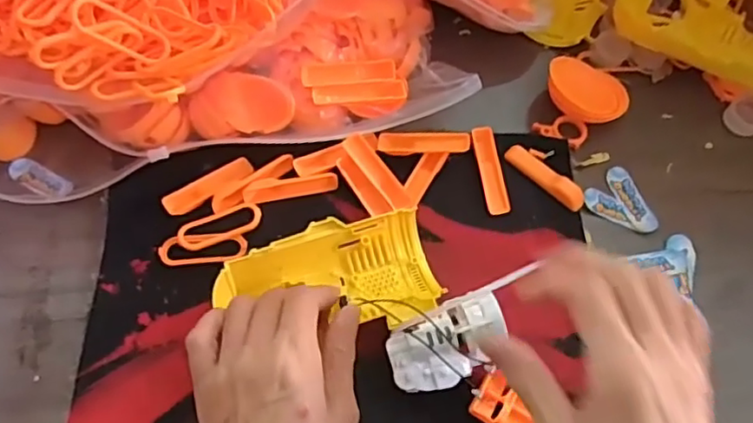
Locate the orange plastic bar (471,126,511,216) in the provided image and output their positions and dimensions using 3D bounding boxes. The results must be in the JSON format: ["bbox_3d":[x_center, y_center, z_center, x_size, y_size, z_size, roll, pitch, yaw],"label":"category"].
[{"bbox_3d":[0.079,-0.029,0.423,0.016,0.009,0.063,-9,67,-7],"label":"orange plastic bar"}]

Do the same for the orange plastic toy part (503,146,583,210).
[{"bbox_3d":[0.118,-0.025,0.427,0.063,0.010,0.015,42,71,14],"label":"orange plastic toy part"}]

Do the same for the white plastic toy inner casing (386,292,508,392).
[{"bbox_3d":[0.040,0.075,0.350,0.065,0.021,0.044,-15,68,-9],"label":"white plastic toy inner casing"}]

